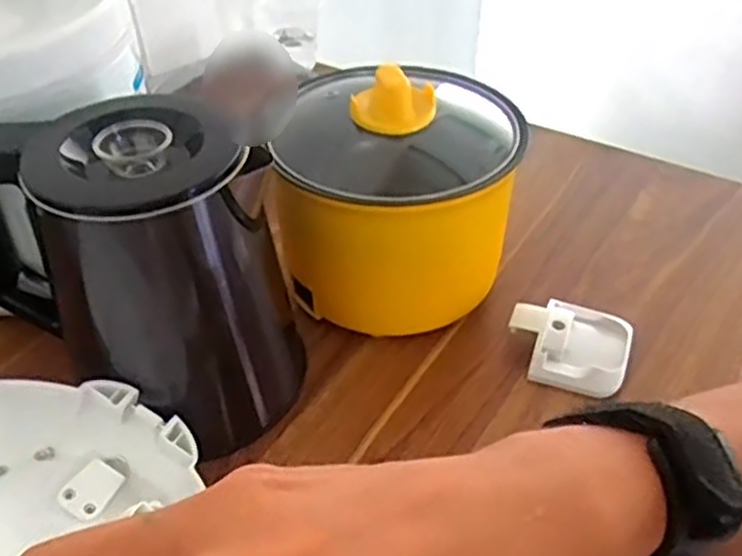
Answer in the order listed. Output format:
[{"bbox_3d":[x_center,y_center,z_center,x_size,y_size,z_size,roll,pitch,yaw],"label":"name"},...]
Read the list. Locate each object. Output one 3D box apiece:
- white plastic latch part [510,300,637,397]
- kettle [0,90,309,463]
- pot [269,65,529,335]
[{"bbox_3d":[0.133,0.042,0.498,0.077,0.018,0.072,15,44,18],"label":"white plastic latch part"},{"bbox_3d":[-0.142,-0.004,0.438,0.165,0.178,0.110,17,44,20],"label":"kettle"},{"bbox_3d":[0.024,-0.058,0.514,0.146,0.152,0.165,6,42,9],"label":"pot"}]

